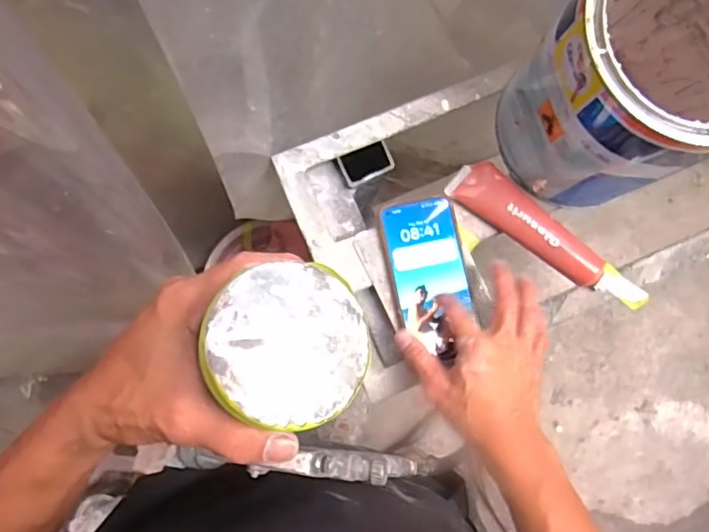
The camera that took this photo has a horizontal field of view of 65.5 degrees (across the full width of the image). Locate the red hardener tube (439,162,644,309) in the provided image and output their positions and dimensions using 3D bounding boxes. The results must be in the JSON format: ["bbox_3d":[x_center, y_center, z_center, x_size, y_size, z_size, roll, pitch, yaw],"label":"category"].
[{"bbox_3d":[0.189,-0.029,0.537,0.212,0.026,0.044,36,82,4],"label":"red hardener tube"}]

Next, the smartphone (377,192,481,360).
[{"bbox_3d":[0.075,0.008,0.536,0.073,0.012,0.153,-12,79,-3],"label":"smartphone"}]

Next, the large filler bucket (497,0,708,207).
[{"bbox_3d":[0.233,-0.149,0.455,0.175,0.194,0.158,-43,85,-7],"label":"large filler bucket"}]

